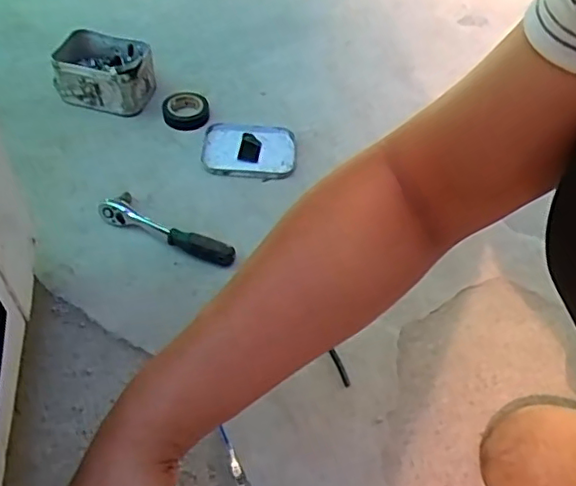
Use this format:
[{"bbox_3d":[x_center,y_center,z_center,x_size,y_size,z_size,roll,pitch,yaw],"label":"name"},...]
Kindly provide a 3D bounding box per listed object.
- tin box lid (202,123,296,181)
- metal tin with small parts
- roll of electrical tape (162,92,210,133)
[{"bbox_3d":[-0.045,-0.108,0.707,0.108,0.013,0.086,-1,52,-7],"label":"tin box lid"},{"bbox_3d":[-0.225,-0.206,0.735,0.113,0.063,0.078,12,51,3],"label":"metal tin with small parts"},{"bbox_3d":[-0.125,-0.162,0.736,0.058,0.019,0.055,3,51,-4],"label":"roll of electrical tape"}]

